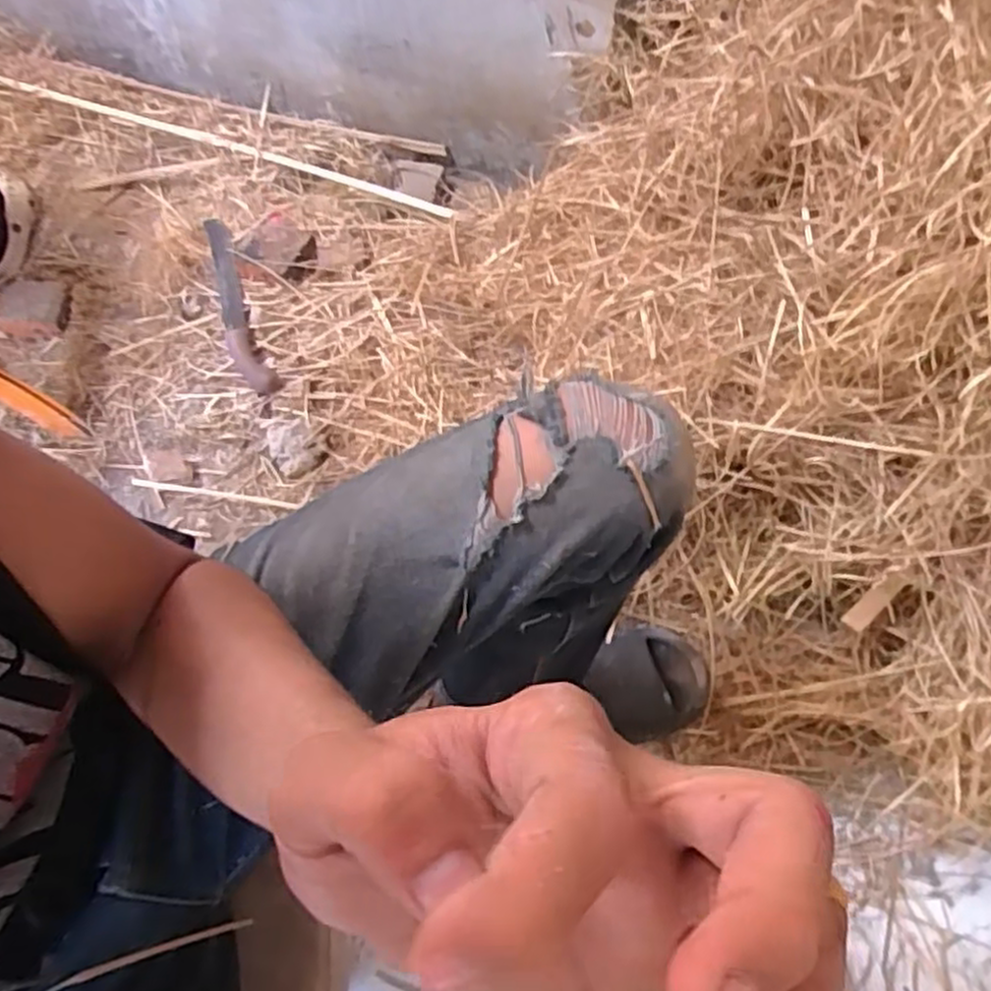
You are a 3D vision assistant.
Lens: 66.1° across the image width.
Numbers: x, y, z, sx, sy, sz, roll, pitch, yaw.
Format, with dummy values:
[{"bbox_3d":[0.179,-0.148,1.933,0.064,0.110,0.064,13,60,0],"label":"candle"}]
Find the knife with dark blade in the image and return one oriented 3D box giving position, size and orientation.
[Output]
[{"bbox_3d":[-0.409,-0.302,1.192,0.055,0.020,0.395,-21,62,-10],"label":"knife with dark blade"}]

